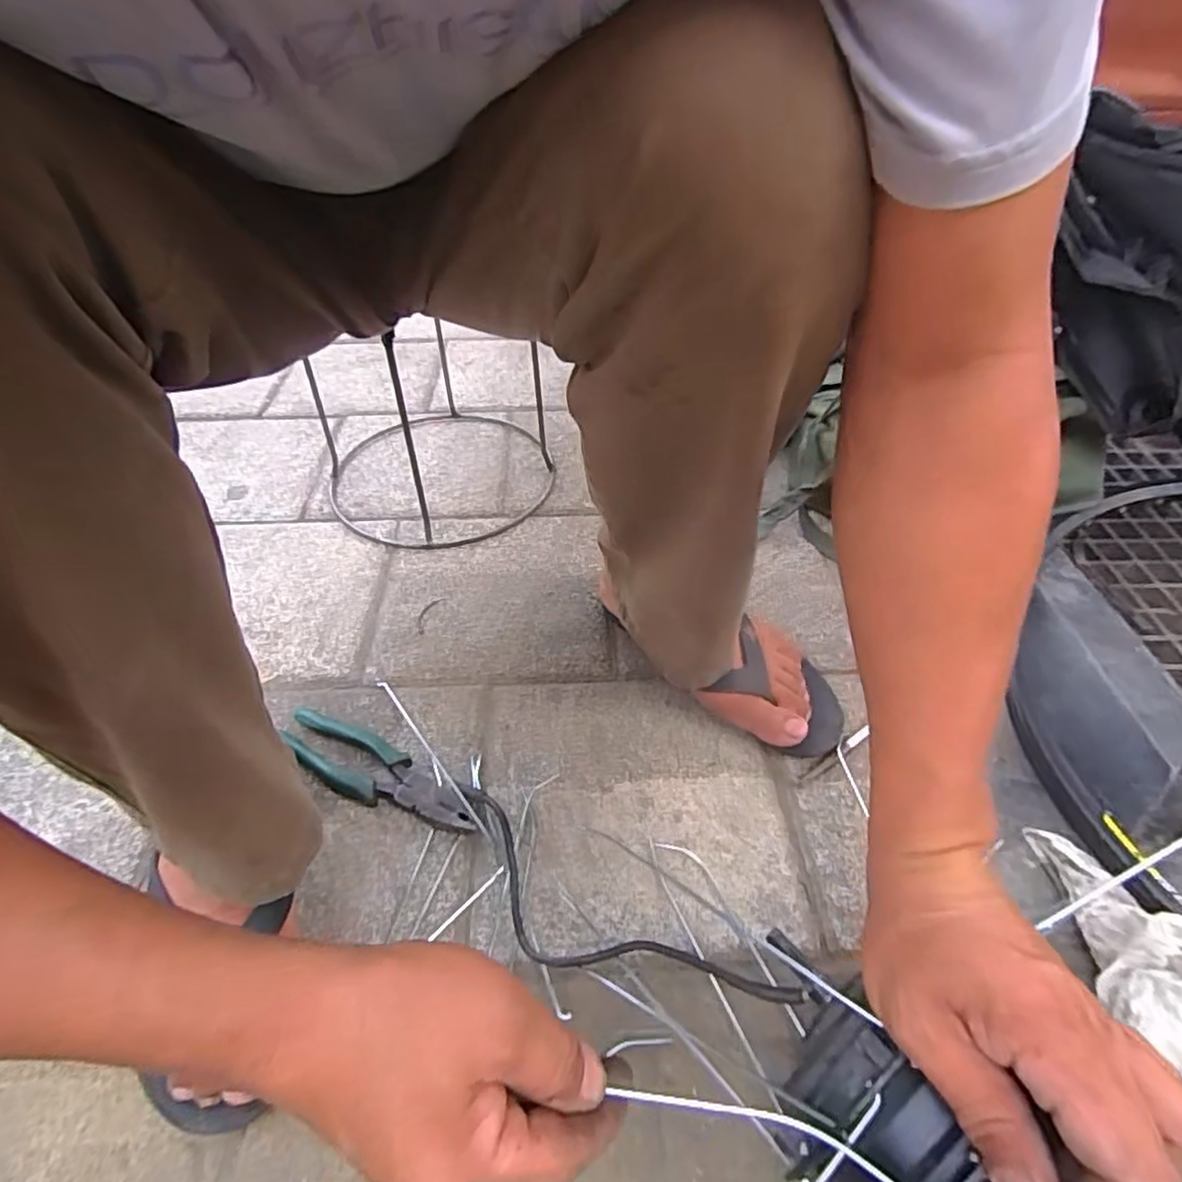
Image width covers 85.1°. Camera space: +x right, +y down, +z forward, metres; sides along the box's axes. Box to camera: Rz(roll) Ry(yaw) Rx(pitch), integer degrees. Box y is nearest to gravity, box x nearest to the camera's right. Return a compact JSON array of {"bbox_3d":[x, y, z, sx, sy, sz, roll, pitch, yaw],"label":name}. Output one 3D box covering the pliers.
[{"bbox_3d":[-0.181,0.151,0.545,0.199,0.021,0.052,18,49,18],"label":"pliers"}]

